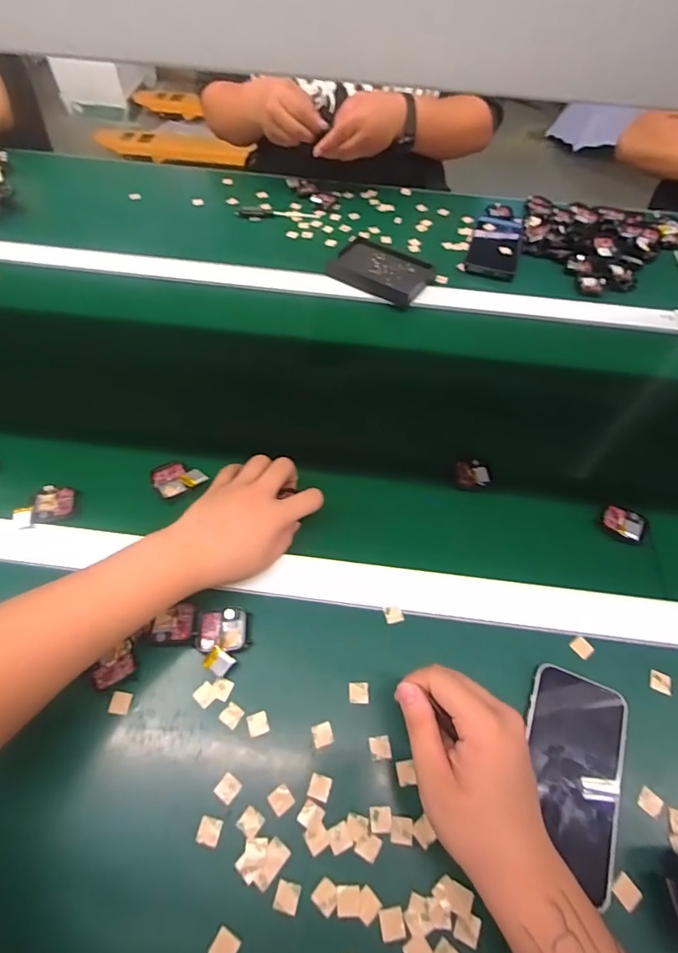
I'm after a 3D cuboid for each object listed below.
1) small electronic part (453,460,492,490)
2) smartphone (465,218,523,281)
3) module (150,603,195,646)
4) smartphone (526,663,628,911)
[{"bbox_3d":[0.144,-0.001,0.504,0.039,0.013,0.032,14,58,7],"label":"small electronic part"},{"bbox_3d":[0.250,-0.371,0.745,0.075,0.015,0.168,15,58,8],"label":"smartphone"},{"bbox_3d":[-0.141,0.126,0.397,0.035,0.010,0.034,1,57,-1],"label":"module"},{"bbox_3d":[0.178,0.223,0.356,0.072,0.015,0.136,19,59,11],"label":"smartphone"}]

